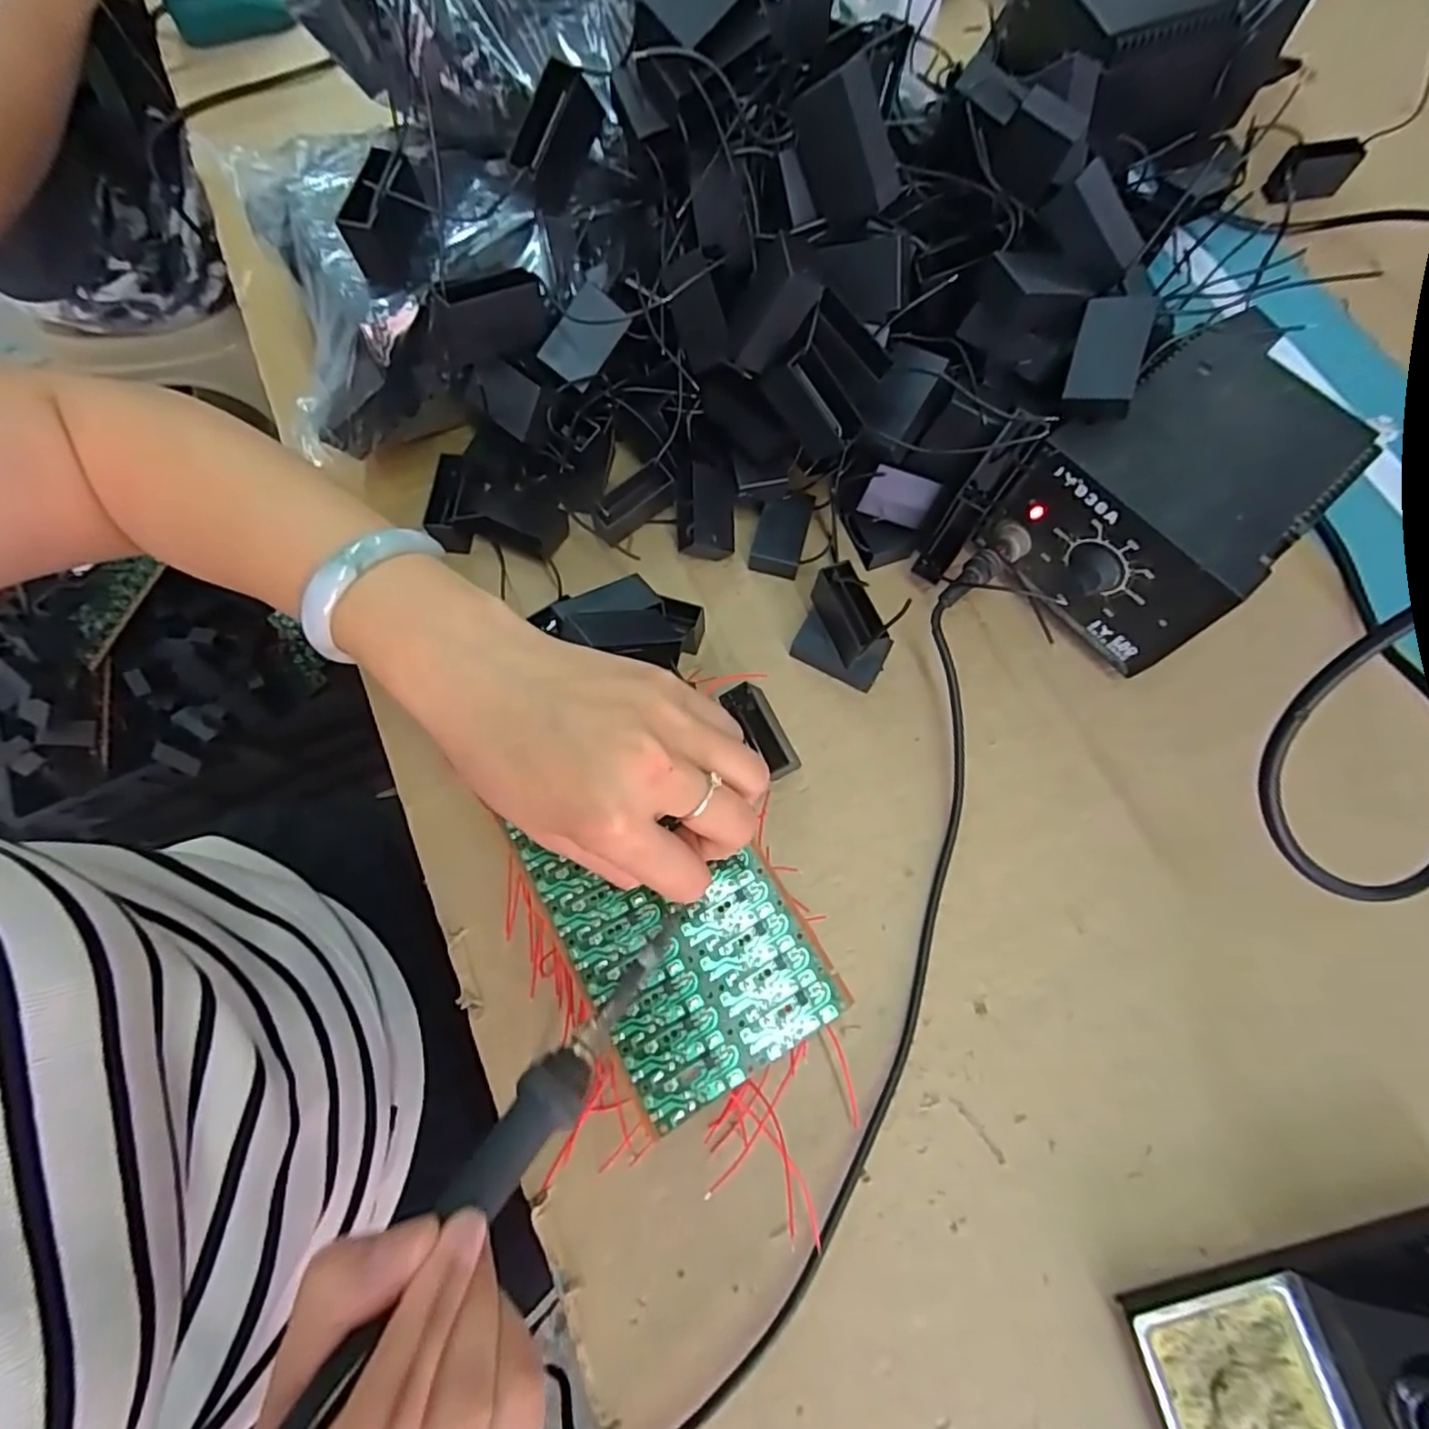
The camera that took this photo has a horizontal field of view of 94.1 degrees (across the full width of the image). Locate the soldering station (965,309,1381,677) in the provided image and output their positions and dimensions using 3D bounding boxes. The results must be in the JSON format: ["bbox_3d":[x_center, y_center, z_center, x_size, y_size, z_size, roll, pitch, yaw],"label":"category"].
[{"bbox_3d":[0.235,-0.108,0.348,0.159,0.090,0.112,-38,76,-10],"label":"soldering station"}]

